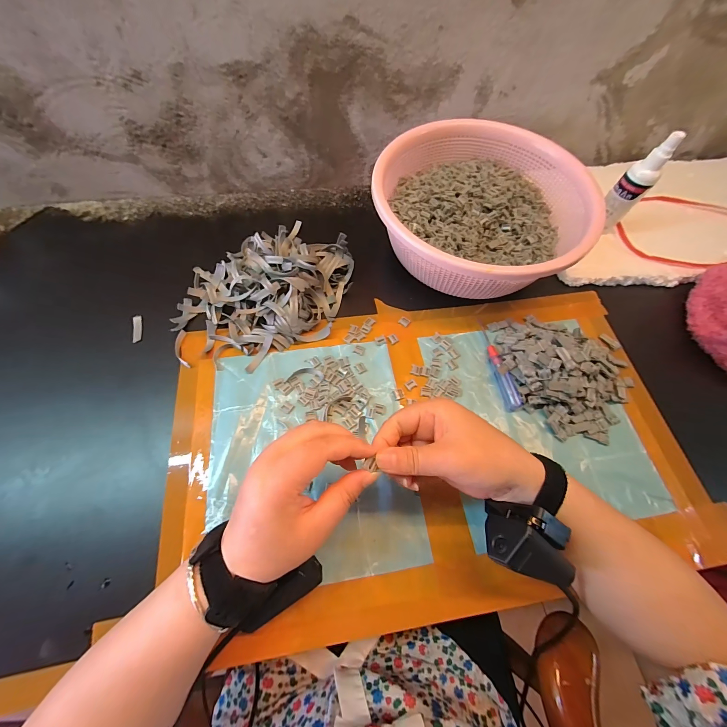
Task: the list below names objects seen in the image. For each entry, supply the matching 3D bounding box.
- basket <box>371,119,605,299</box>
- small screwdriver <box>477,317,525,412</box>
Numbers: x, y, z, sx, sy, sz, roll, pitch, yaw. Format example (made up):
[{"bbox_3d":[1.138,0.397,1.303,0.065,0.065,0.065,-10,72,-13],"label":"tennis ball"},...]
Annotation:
[{"bbox_3d":[0.158,-0.199,0.405,0.251,0.099,0.253,1,65,-1],"label":"basket"},{"bbox_3d":[0.165,-0.003,0.377,0.016,0.014,0.121,-7,65,-5],"label":"small screwdriver"}]

